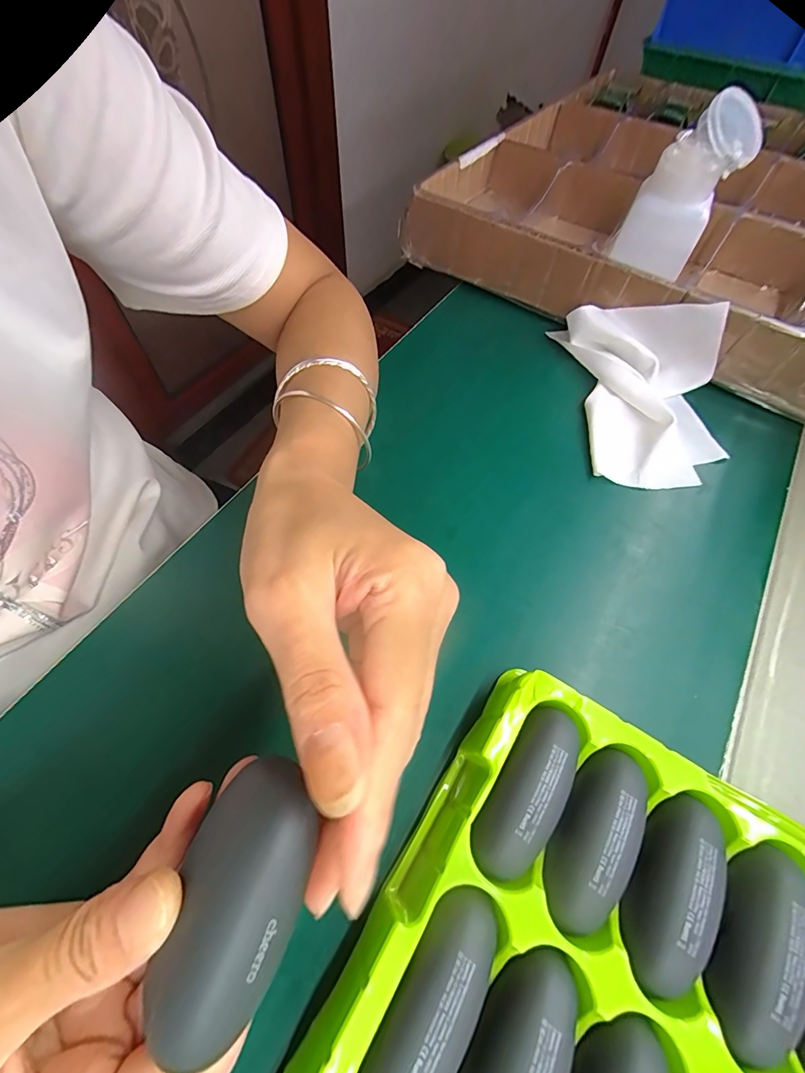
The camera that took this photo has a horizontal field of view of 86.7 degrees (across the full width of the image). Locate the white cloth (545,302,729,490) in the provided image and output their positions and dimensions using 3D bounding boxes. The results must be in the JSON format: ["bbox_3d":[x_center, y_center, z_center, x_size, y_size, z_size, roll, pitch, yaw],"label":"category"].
[{"bbox_3d":[0.176,-0.109,0.299,0.097,0.047,0.151,2,59,-2],"label":"white cloth"}]

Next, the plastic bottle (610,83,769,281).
[{"bbox_3d":[0.191,-0.234,0.305,0.049,0.115,0.066,2,80,-1],"label":"plastic bottle"}]

